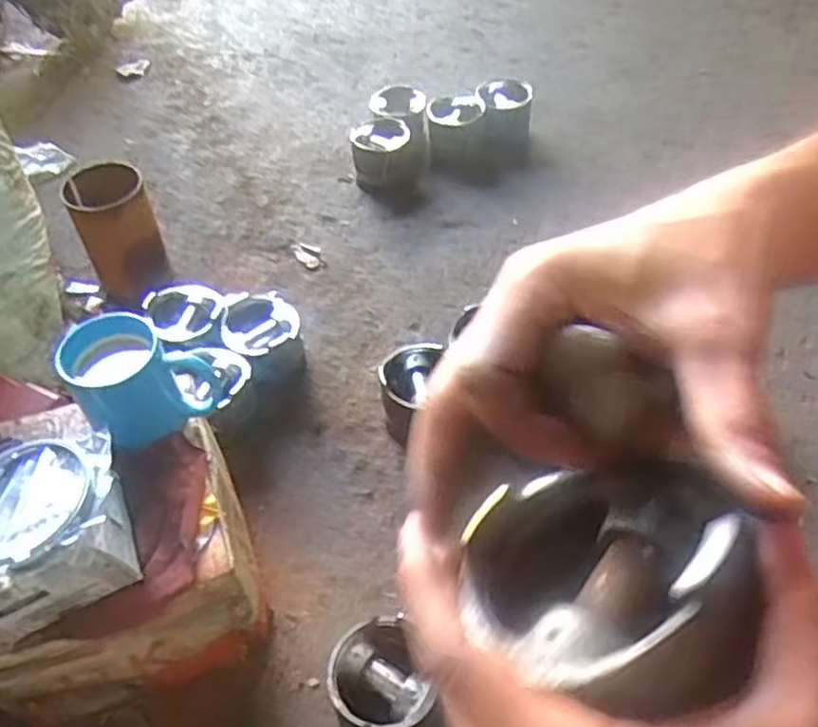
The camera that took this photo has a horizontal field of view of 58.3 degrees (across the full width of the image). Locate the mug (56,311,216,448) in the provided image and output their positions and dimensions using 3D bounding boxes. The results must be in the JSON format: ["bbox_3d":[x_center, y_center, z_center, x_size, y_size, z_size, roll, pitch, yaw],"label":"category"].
[{"bbox_3d":[-0.237,0.012,0.632,0.105,0.086,0.073,-32,56,-24],"label":"mug"}]

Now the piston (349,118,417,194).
[{"bbox_3d":[-0.042,-0.327,1.176,0.097,0.078,0.117,-6,49,-5],"label":"piston"}]

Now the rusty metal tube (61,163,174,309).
[{"bbox_3d":[-0.380,-0.163,0.974,0.094,0.164,0.110,-19,51,-14],"label":"rusty metal tube"}]

